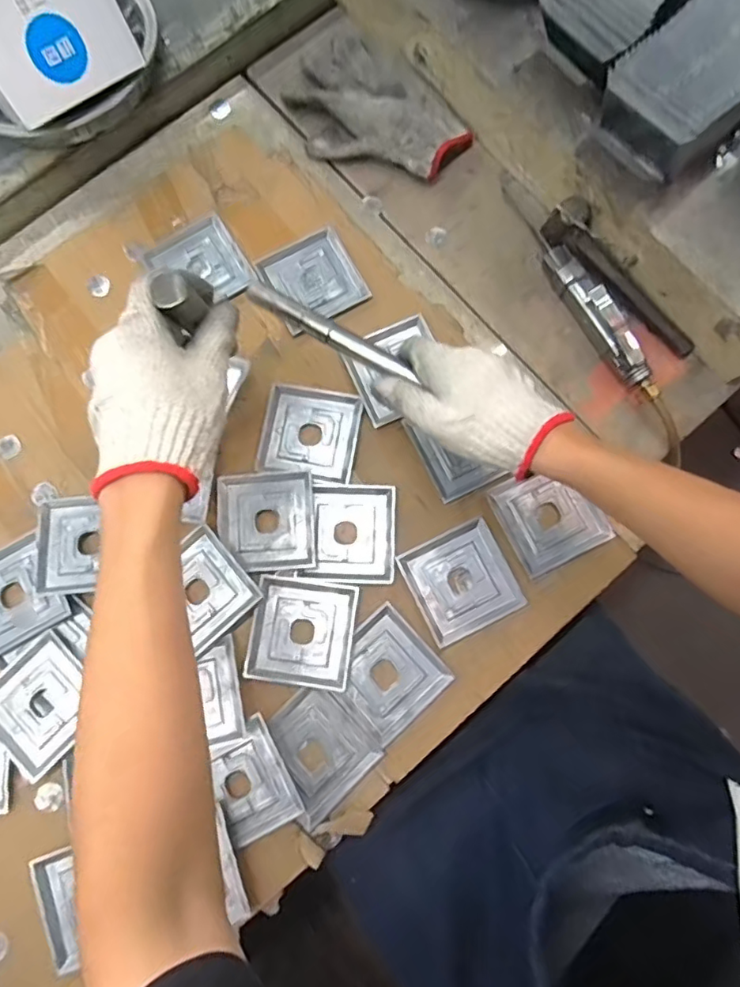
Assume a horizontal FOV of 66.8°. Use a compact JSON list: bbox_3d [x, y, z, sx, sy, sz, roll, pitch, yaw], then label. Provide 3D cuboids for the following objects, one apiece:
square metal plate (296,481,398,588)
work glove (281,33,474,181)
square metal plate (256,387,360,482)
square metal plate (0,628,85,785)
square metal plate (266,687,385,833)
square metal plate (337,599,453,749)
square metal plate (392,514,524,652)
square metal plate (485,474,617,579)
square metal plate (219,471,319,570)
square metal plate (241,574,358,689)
[{"bbox_3d":[-0.019,0.036,0.519,0.081,0.006,0.092,2,80,-1],"label":"square metal plate"},{"bbox_3d":[0.000,-0.401,0.596,0.194,0.022,0.135,44,82,7],"label":"work glove"},{"bbox_3d":[-0.057,-0.058,0.537,0.087,0.007,0.088,10,80,1],"label":"square metal plate"},{"bbox_3d":[-0.283,0.182,0.486,0.092,0.007,0.088,-43,83,-8],"label":"square metal plate"},{"bbox_3d":[-0.050,0.225,0.490,0.087,0.005,0.090,-43,83,-8],"label":"square metal plate"},{"bbox_3d":[0.015,0.161,0.502,0.086,0.005,0.090,-42,83,-8],"label":"square metal plate"},{"bbox_3d":[0.084,0.080,0.514,0.089,0.004,0.090,-26,81,-5],"label":"square metal plate"},{"bbox_3d":[0.165,0.020,0.518,0.084,0.012,0.089,-26,81,-6],"label":"square metal plate"},{"bbox_3d":[-0.095,0.025,0.518,0.088,0.005,0.089,-4,80,-2],"label":"square metal plate"},{"bbox_3d":[-0.061,0.123,0.500,0.088,0.007,0.089,8,80,0],"label":"square metal plate"}]

